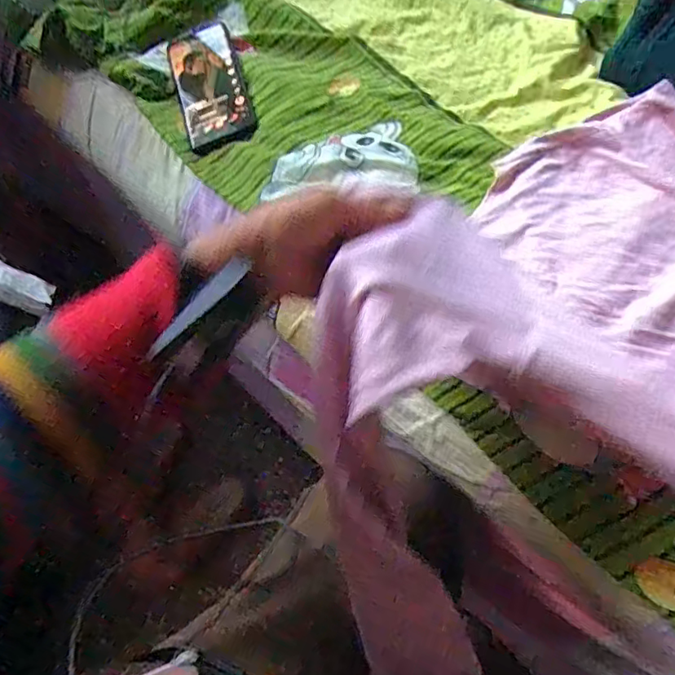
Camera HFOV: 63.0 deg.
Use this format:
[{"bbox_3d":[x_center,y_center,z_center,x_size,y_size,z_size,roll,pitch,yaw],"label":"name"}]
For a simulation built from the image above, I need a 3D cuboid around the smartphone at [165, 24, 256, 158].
[{"bbox_3d":[-0.142,-0.283,0.611,0.076,0.010,0.173,-20,68,6],"label":"smartphone"}]

